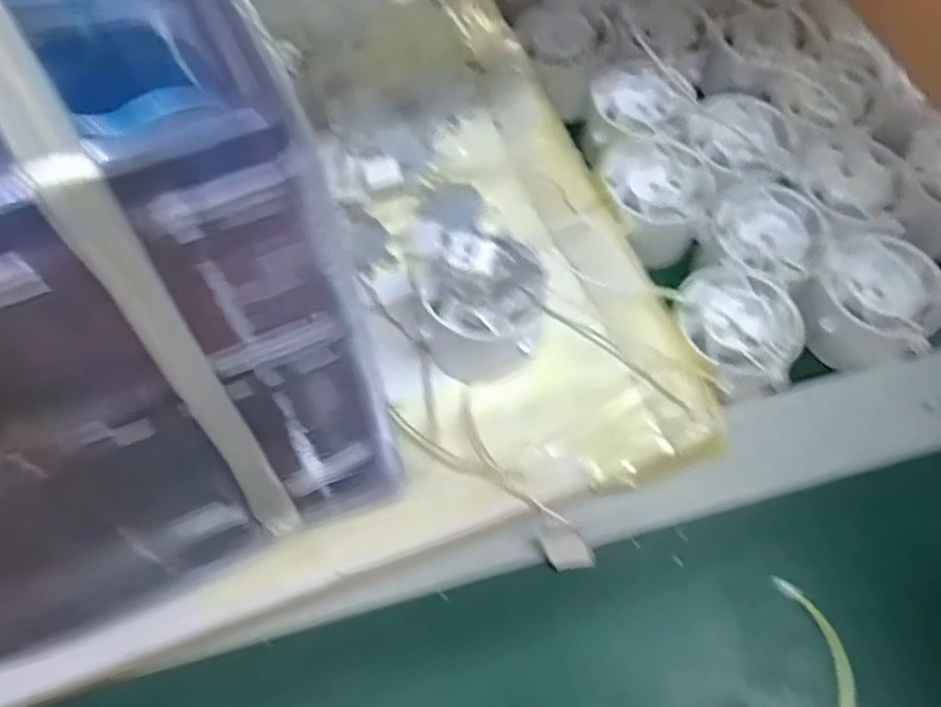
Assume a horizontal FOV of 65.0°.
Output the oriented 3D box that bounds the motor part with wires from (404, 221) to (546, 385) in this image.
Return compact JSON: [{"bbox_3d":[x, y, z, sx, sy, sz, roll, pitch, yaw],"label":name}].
[{"bbox_3d":[0.006,-0.016,0.277,0.048,0.046,0.044,-11,62,-8],"label":"motor part with wires"}]

